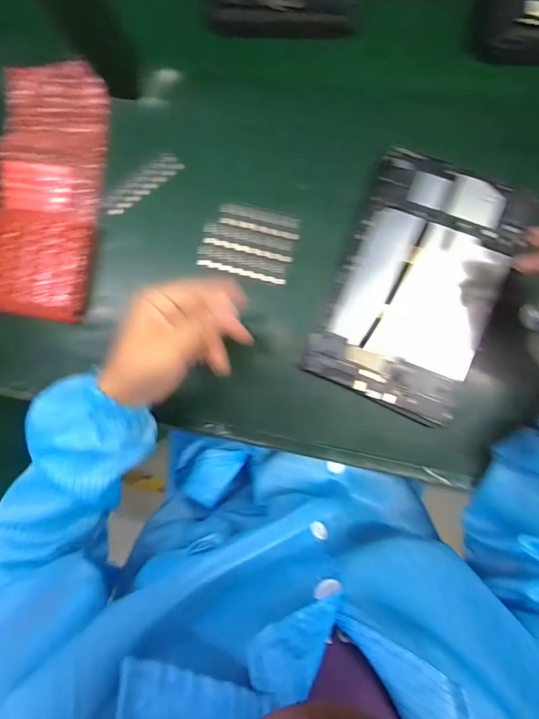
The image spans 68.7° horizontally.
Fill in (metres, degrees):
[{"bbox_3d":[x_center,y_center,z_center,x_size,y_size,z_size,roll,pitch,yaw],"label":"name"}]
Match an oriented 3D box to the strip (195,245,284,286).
[{"bbox_3d":[-0.030,-0.100,0.421,0.097,0.005,0.021,16,89,5],"label":"strip"}]

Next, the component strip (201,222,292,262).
[{"bbox_3d":[-0.023,-0.127,0.423,0.098,0.005,0.023,14,89,5],"label":"component strip"}]

